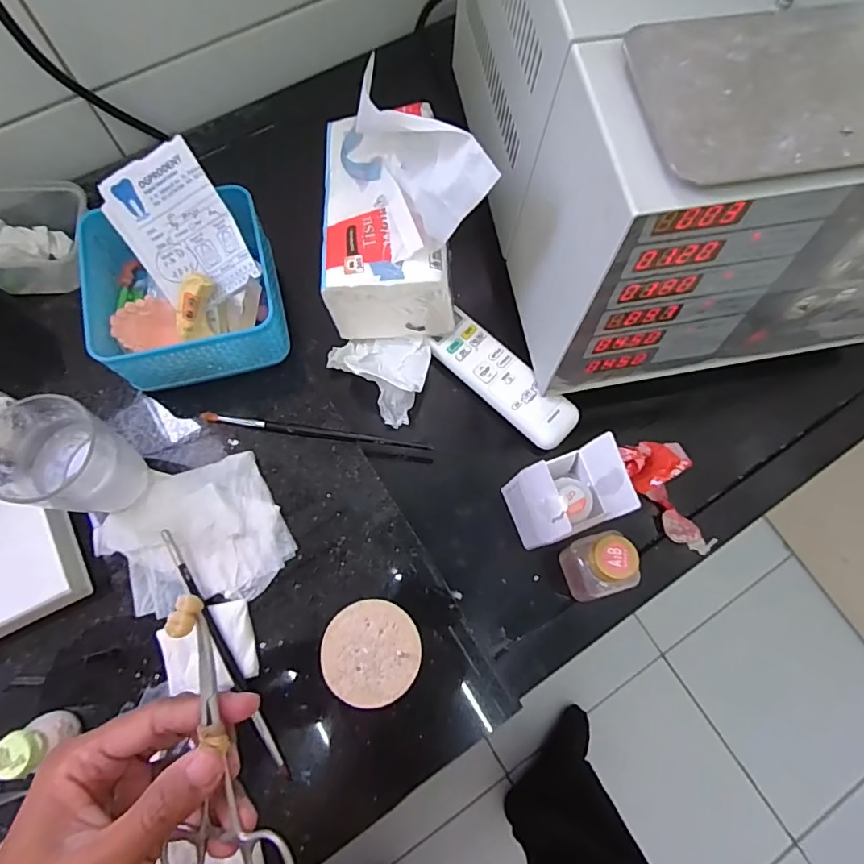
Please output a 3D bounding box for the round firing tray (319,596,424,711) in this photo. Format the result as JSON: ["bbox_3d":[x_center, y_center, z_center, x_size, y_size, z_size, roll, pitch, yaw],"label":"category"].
[{"bbox_3d":[-0.042,0.154,0.362,0.066,0.012,0.066,1,73,-2],"label":"round firing tray"}]

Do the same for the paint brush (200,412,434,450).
[{"bbox_3d":[-0.092,-0.001,0.410,0.181,0.010,0.008,7,73,0],"label":"paint brush"}]

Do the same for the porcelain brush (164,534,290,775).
[{"bbox_3d":[-0.147,0.151,0.356,0.010,0.011,0.183,-30,76,-10],"label":"porcelain brush"}]

